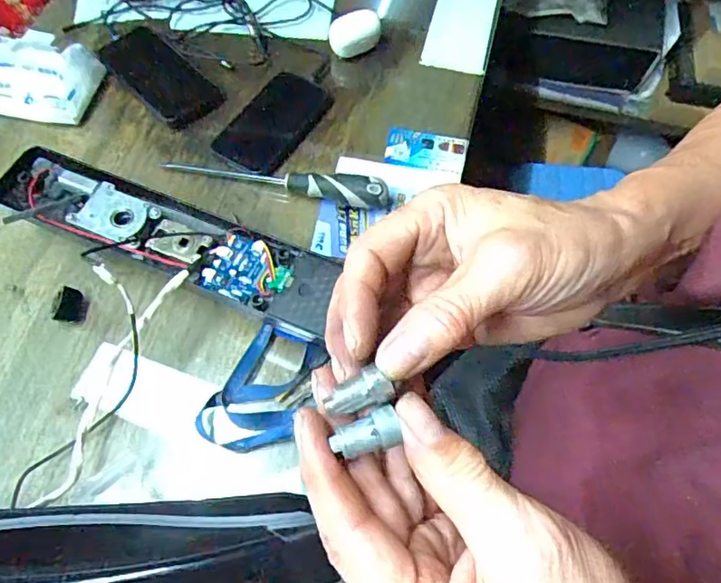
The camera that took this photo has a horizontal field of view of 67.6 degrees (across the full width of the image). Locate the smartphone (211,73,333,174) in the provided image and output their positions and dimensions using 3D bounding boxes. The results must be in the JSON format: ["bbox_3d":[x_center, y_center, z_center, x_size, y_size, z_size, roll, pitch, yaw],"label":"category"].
[{"bbox_3d":[-0.099,-0.195,0.618,0.081,0.012,0.138,32,69,8],"label":"smartphone"}]

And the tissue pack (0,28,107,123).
[{"bbox_3d":[-0.388,-0.254,0.631,0.151,0.055,0.088,11,67,8],"label":"tissue pack"}]

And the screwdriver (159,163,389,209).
[{"bbox_3d":[-0.092,-0.124,0.573,0.244,0.031,0.025,13,67,9],"label":"screwdriver"}]

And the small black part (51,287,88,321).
[{"bbox_3d":[-0.282,0.012,0.523,0.025,0.015,0.031,-3,66,2],"label":"small black part"}]

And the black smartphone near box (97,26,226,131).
[{"bbox_3d":[-0.239,-0.256,0.639,0.074,0.020,0.153,-42,70,-15],"label":"black smartphone near box"}]

